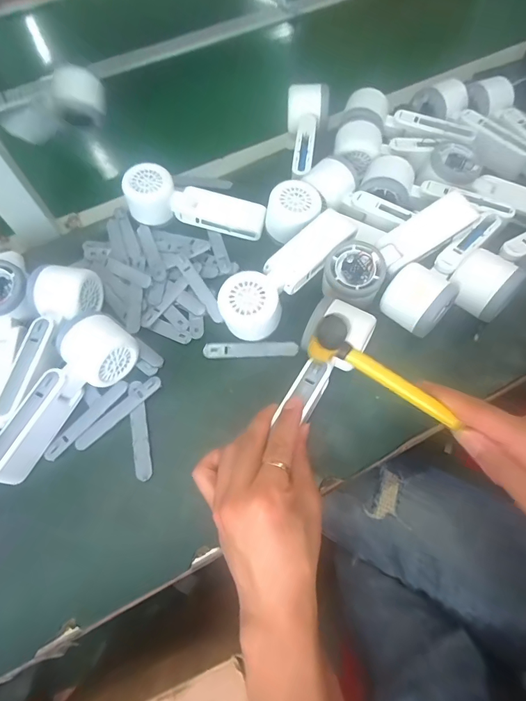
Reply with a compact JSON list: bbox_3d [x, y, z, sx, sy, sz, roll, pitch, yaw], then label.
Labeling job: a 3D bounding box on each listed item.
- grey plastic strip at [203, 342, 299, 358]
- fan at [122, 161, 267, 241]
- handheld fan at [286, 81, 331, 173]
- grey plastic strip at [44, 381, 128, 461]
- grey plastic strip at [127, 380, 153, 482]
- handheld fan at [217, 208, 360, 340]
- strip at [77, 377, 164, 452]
[{"bbox_3d":[-0.012,0.000,0.399,0.094,0.005,0.015,-2,62,2],"label":"grey plastic strip"},{"bbox_3d":[-0.082,-0.171,0.473,0.167,0.049,0.050,13,62,-8],"label":"fan"},{"bbox_3d":[0.052,-0.278,0.515,0.054,0.053,0.158,7,63,7],"label":"handheld fan"},{"bbox_3d":[-0.167,0.064,0.374,0.015,0.004,0.093,36,69,19],"label":"grey plastic strip"},{"bbox_3d":[-0.115,0.072,0.366,0.016,0.006,0.094,-13,62,-4],"label":"grey plastic strip"},{"bbox_3d":[0.024,-0.076,0.408,0.050,0.053,0.164,38,70,20],"label":"handheld fan"},{"bbox_3d":[-0.137,0.057,0.371,0.093,0.008,0.016,-39,67,-17],"label":"strip"}]

